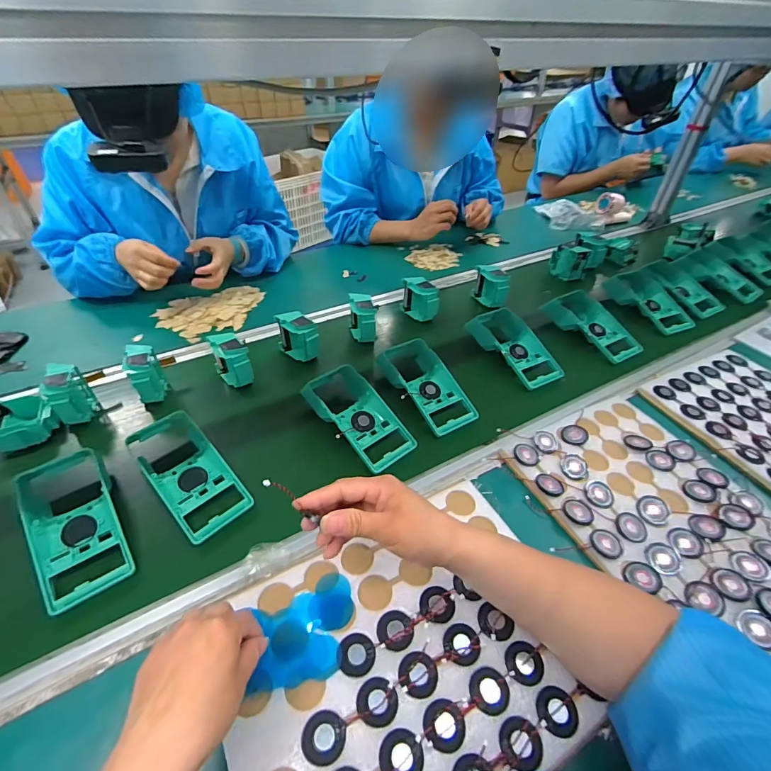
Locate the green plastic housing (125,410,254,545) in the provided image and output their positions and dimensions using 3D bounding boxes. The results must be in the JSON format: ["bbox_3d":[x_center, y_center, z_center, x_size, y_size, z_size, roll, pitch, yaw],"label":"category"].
[{"bbox_3d":[-0.253,0.108,0.513,0.183,0.040,0.090,35,50,31],"label":"green plastic housing"}]

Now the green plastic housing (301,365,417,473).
[{"bbox_3d":[-0.042,0.039,0.591,0.088,0.041,0.179,-26,49,-30],"label":"green plastic housing"}]

